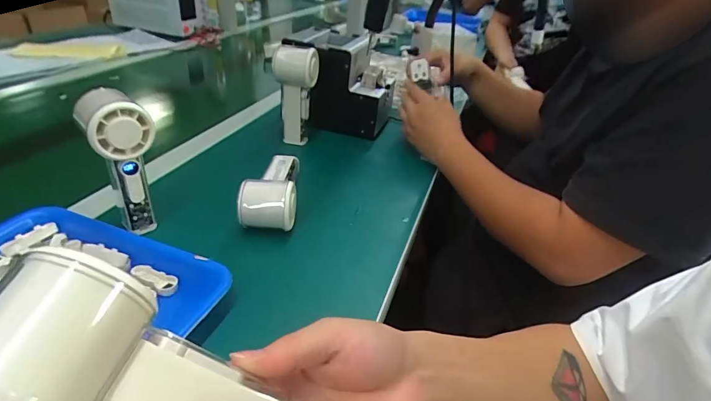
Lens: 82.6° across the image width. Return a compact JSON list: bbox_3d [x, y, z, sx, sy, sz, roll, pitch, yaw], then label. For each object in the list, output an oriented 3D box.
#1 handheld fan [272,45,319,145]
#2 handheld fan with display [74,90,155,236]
[{"bbox_3d":[-0.096,-0.168,0.649,0.069,0.152,0.059,1,34,-9],"label":"handheld fan"},{"bbox_3d":[-0.240,-0.039,0.424,0.058,0.151,0.062,-18,41,-33],"label":"handheld fan with display"}]

